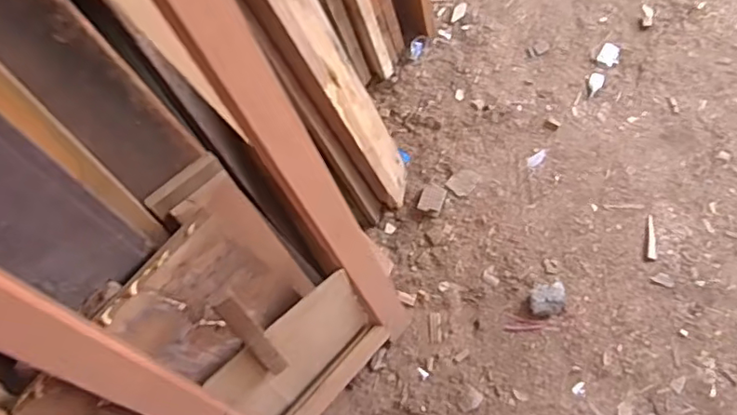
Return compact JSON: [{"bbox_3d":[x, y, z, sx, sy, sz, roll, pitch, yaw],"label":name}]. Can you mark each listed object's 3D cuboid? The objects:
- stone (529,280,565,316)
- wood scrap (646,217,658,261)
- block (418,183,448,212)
[{"bbox_3d":[0.436,0.224,1.415,0.087,0.053,0.074,-12,66,-2],"label":"stone"},{"bbox_3d":[0.725,0.077,1.488,0.024,0.007,0.118,7,67,6],"label":"wood scrap"},{"bbox_3d":[0.174,-0.023,1.580,0.062,0.009,0.077,19,69,11],"label":"block"}]

